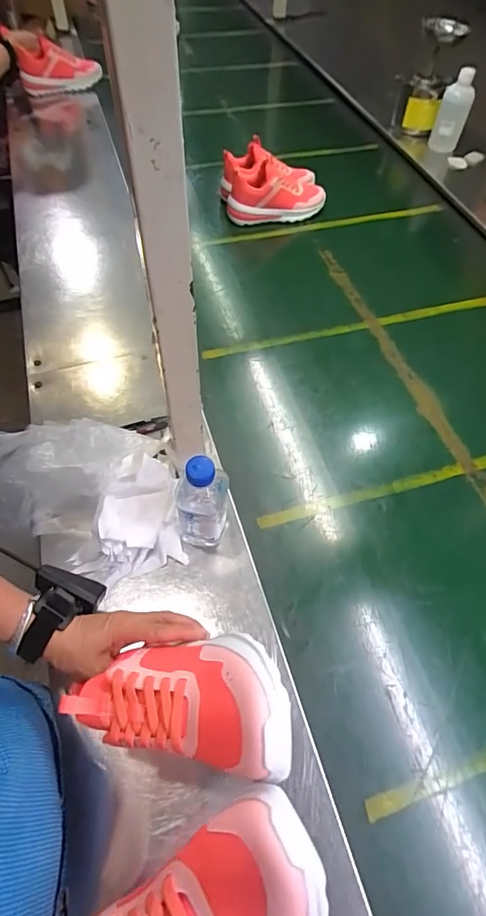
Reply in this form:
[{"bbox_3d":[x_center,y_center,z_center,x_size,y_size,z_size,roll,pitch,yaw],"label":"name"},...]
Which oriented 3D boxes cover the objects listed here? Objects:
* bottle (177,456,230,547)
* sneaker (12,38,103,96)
[{"bbox_3d":[-0.049,0.054,0.575,0.064,0.172,0.068,1,57,-2],"label":"bottle"},{"bbox_3d":[-0.522,-1.112,1.311,0.218,0.098,0.103,-13,59,-10],"label":"sneaker"}]

